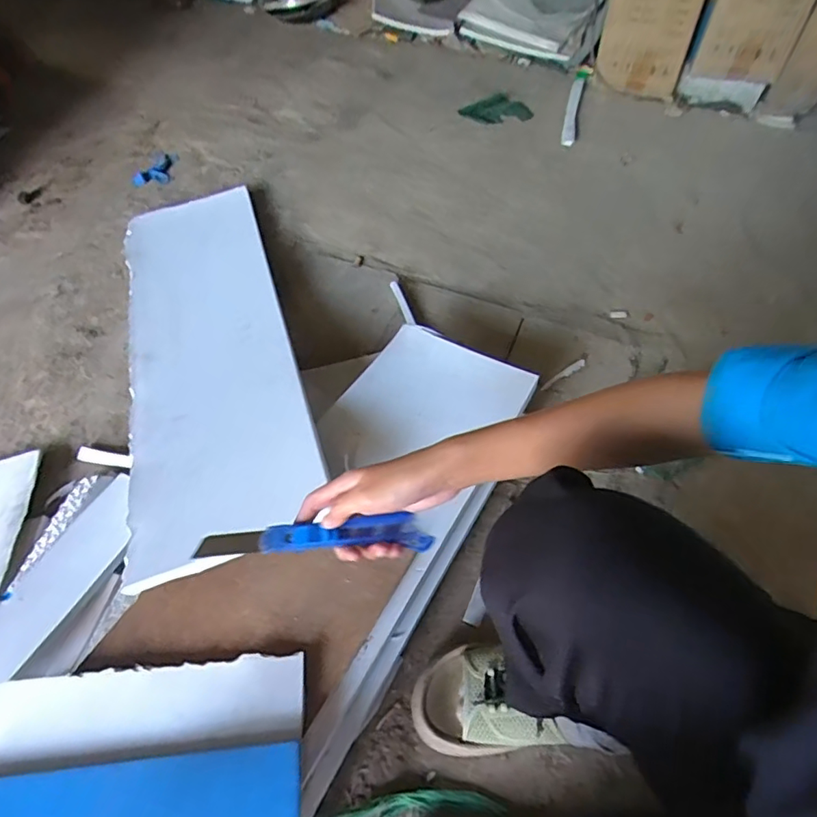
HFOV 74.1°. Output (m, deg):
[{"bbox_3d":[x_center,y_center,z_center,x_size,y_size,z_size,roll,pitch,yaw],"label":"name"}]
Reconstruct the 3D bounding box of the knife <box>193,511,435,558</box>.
[{"bbox_3d":[-0.073,0.103,0.431,0.180,0.012,0.026,-3,57,-5],"label":"knife"}]

